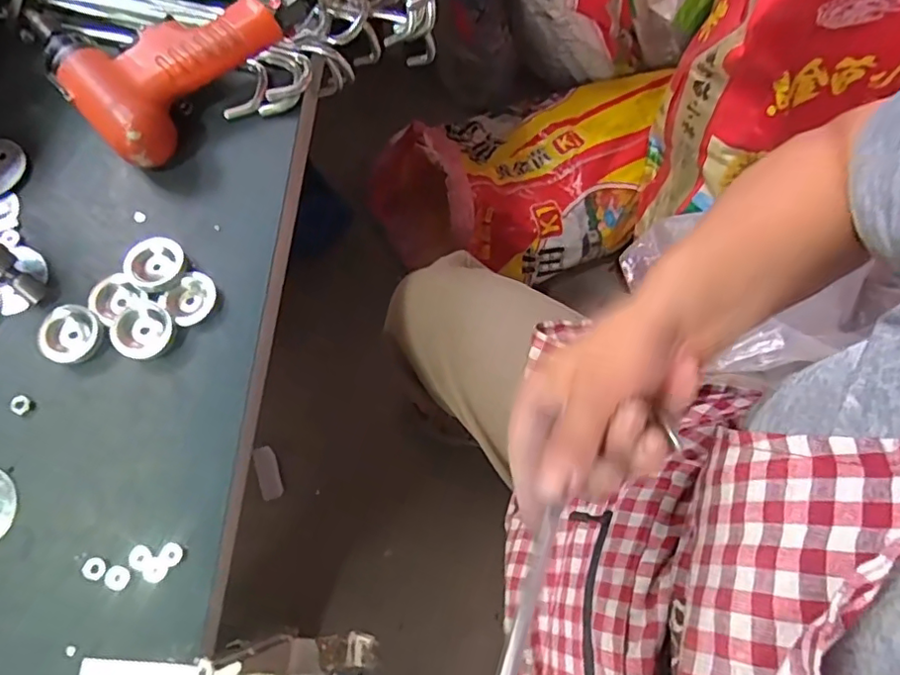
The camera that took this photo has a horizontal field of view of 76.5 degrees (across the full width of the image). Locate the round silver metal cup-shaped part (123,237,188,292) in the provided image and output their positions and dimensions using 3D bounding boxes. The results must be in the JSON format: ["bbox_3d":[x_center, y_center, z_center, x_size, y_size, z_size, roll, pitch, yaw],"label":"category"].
[{"bbox_3d":[-0.185,-0.046,0.360,0.031,0.013,0.035,42,74,15],"label":"round silver metal cup-shaped part"}]

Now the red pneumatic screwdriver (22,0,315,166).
[{"bbox_3d":[-0.196,-0.207,0.404,0.126,0.046,0.164,39,73,14],"label":"red pneumatic screwdriver"}]

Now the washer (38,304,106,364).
[{"bbox_3d":[-0.227,-0.002,0.343,0.029,0.013,0.034,23,70,8],"label":"washer"}]

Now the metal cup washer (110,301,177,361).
[{"bbox_3d":[-0.186,-0.004,0.345,0.031,0.012,0.035,34,72,12],"label":"metal cup washer"}]

